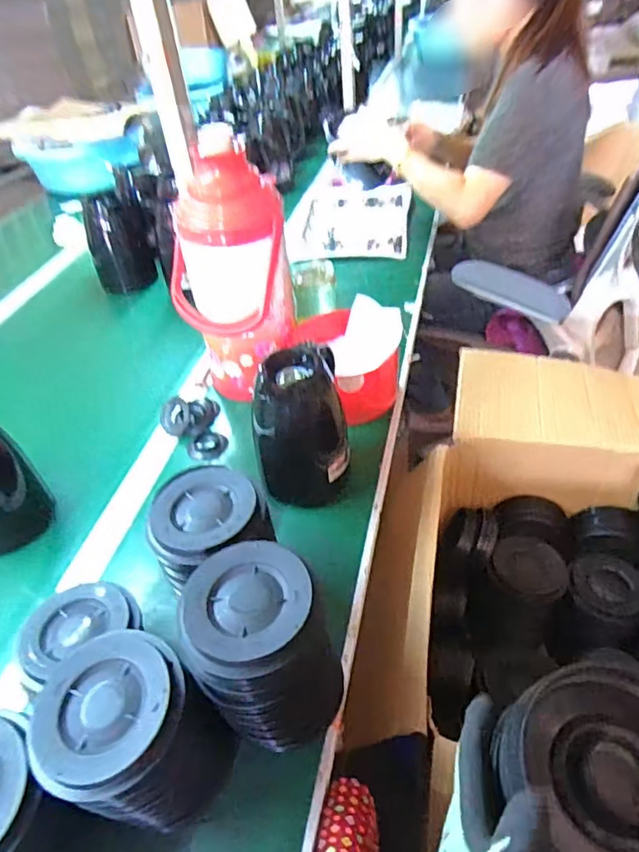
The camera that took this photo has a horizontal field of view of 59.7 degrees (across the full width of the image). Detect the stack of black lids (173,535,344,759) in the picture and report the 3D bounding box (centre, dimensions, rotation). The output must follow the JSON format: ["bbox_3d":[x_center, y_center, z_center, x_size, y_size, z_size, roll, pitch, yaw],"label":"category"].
[{"bbox_3d":[-0.049,0.208,0.529,0.123,0.179,0.107,-6,43,2],"label":"stack of black lids"}]

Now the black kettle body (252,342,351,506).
[{"bbox_3d":[-0.029,-0.011,0.745,0.119,0.199,0.140,-11,43,-3],"label":"black kettle body"}]

